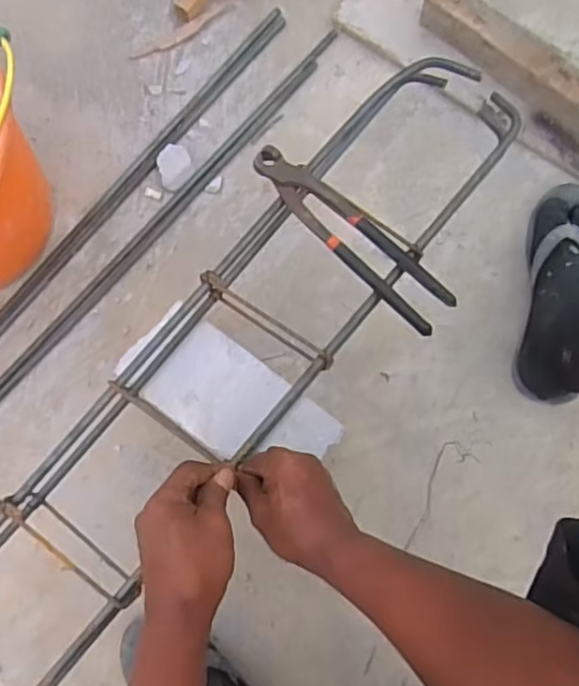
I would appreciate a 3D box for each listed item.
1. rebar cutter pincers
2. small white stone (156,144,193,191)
[{"bbox_3d":[0.057,-0.103,0.582,0.049,0.019,0.226,-45,81,-4],"label":"rebar cutter pincers"},{"bbox_3d":[-0.153,-0.236,0.830,0.044,0.012,0.063,-17,81,1],"label":"small white stone"}]

